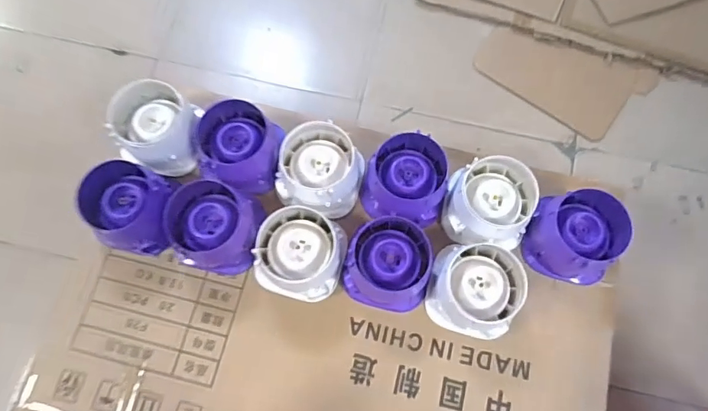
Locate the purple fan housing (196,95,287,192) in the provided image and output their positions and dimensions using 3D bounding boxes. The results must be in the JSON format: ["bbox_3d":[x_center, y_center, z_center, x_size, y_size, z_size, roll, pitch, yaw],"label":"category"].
[{"bbox_3d":[-0.189,-0.098,0.823,0.134,0.081,0.134,0,73,2],"label":"purple fan housing"}]

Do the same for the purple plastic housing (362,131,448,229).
[{"bbox_3d":[0.083,-0.042,0.806,0.133,0.078,0.137,0,73,2],"label":"purple plastic housing"}]

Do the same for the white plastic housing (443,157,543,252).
[{"bbox_3d":[0.215,-0.007,0.785,0.131,0.085,0.133,0,73,2],"label":"white plastic housing"}]

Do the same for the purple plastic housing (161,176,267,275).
[{"bbox_3d":[-0.211,0.032,0.768,0.147,0.085,0.130,14,74,6],"label":"purple plastic housing"}]

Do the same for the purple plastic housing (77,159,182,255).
[{"bbox_3d":[-0.346,0.002,0.775,0.124,0.089,0.131,4,73,3],"label":"purple plastic housing"}]

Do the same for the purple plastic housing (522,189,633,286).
[{"bbox_3d":[0.346,0.043,0.770,0.125,0.093,0.134,14,74,6],"label":"purple plastic housing"}]

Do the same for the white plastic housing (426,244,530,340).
[{"bbox_3d":[0.186,0.125,0.743,0.136,0.087,0.133,0,73,2],"label":"white plastic housing"}]

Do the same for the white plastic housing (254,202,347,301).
[{"bbox_3d":[-0.080,0.071,0.761,0.132,0.075,0.137,7,73,4],"label":"white plastic housing"}]

